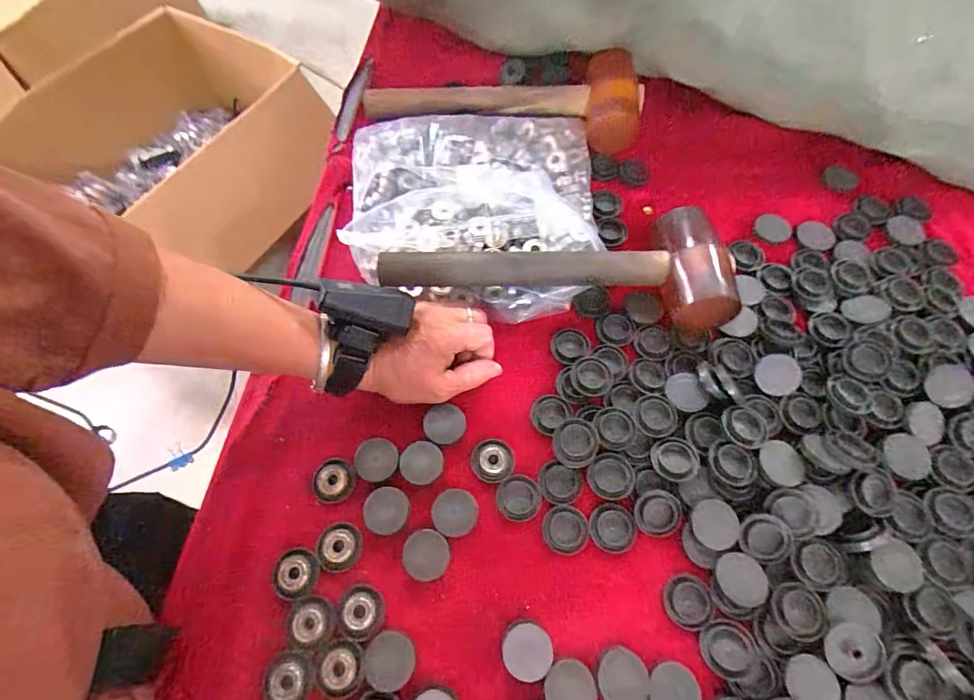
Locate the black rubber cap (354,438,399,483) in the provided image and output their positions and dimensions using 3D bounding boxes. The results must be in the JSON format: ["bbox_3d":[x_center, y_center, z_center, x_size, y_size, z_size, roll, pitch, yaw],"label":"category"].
[{"bbox_3d":[-0.084,0.083,0.344,0.032,0.004,0.031,0,66,1],"label":"black rubber cap"}]

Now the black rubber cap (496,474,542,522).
[{"bbox_3d":[0.024,0.110,0.337,0.032,0.004,0.032,0,66,1],"label":"black rubber cap"}]

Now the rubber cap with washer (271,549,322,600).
[{"bbox_3d":[-0.135,0.158,0.319,0.030,0.004,0.031,0,66,1],"label":"rubber cap with washer"}]

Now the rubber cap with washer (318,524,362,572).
[{"bbox_3d":[-0.106,0.142,0.325,0.030,0.005,0.031,0,66,1],"label":"rubber cap with washer"}]

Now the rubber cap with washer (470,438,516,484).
[{"bbox_3d":[0.005,0.085,0.347,0.033,0.004,0.032,-4,66,-1],"label":"rubber cap with washer"}]

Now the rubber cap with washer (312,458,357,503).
[{"bbox_3d":[-0.117,0.099,0.345,0.031,0.007,0.031,-2,66,0],"label":"rubber cap with washer"}]

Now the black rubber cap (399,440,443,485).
[{"bbox_3d":[-0.050,0.086,0.344,0.031,0.004,0.032,0,66,1],"label":"black rubber cap"}]

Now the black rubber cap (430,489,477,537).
[{"bbox_3d":[-0.023,0.118,0.329,0.032,0.004,0.031,0,66,1],"label":"black rubber cap"}]

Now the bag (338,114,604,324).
[{"bbox_3d":[-0.015,-0.142,0.411,0.235,0.061,0.226,-1,66,1],"label":"bag"}]

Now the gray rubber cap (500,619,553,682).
[{"bbox_3d":[0.027,0.197,0.294,0.032,0.004,0.031,0,66,1],"label":"gray rubber cap"}]

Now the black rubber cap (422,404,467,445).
[{"bbox_3d":[-0.033,0.058,0.355,0.032,0.006,0.030,0,66,1],"label":"black rubber cap"}]

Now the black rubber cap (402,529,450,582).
[{"bbox_3d":[-0.043,0.145,0.320,0.032,0.005,0.032,-4,66,-1],"label":"black rubber cap"}]

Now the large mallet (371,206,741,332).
[{"bbox_3d":[0.059,-0.068,0.386,0.292,0.050,0.094,0,66,1],"label":"large mallet"}]

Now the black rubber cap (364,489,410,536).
[{"bbox_3d":[-0.073,0.117,0.329,0.032,0.004,0.032,0,66,1],"label":"black rubber cap"}]

